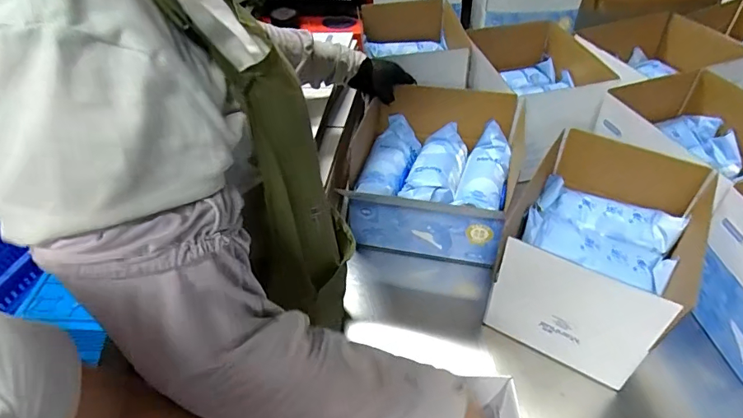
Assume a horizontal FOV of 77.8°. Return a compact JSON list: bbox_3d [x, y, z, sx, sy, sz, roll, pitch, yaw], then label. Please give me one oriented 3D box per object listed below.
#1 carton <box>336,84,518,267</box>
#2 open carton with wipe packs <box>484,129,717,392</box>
[{"bbox_3d":[0.107,-0.056,0.784,0.236,0.205,0.221,9,47,13],"label":"carton"},{"bbox_3d":[0.314,0.058,0.652,0.205,0.189,0.260,25,52,25],"label":"open carton with wipe packs"}]

